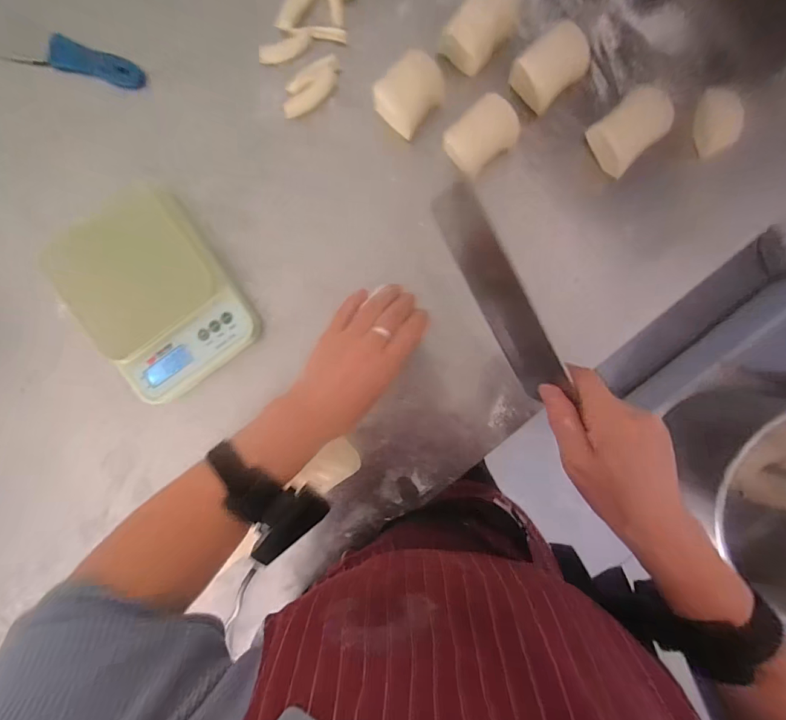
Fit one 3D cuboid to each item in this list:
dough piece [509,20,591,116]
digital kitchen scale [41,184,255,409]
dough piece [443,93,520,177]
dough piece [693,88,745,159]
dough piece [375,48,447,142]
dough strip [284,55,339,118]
[{"bbox_3d":[0.154,-0.285,0.373,0.068,0.044,0.050,-41,92,3],"label":"dough piece"},{"bbox_3d":[-0.254,-0.067,0.407,0.159,0.028,0.199,-35,92,3],"label":"digital kitchen scale"},{"bbox_3d":[0.085,-0.218,0.377,0.068,0.051,0.051,-40,92,3],"label":"dough piece"},{"bbox_3d":[0.321,-0.237,0.379,0.023,0.034,0.059,-10,93,2],"label":"dough piece"},{"bbox_3d":[0.017,-0.255,0.372,0.044,0.048,0.065,42,94,-2],"label":"dough piece"},{"bbox_3d":[-0.084,-0.279,0.390,0.072,0.012,0.032,-38,92,3],"label":"dough strip"}]

